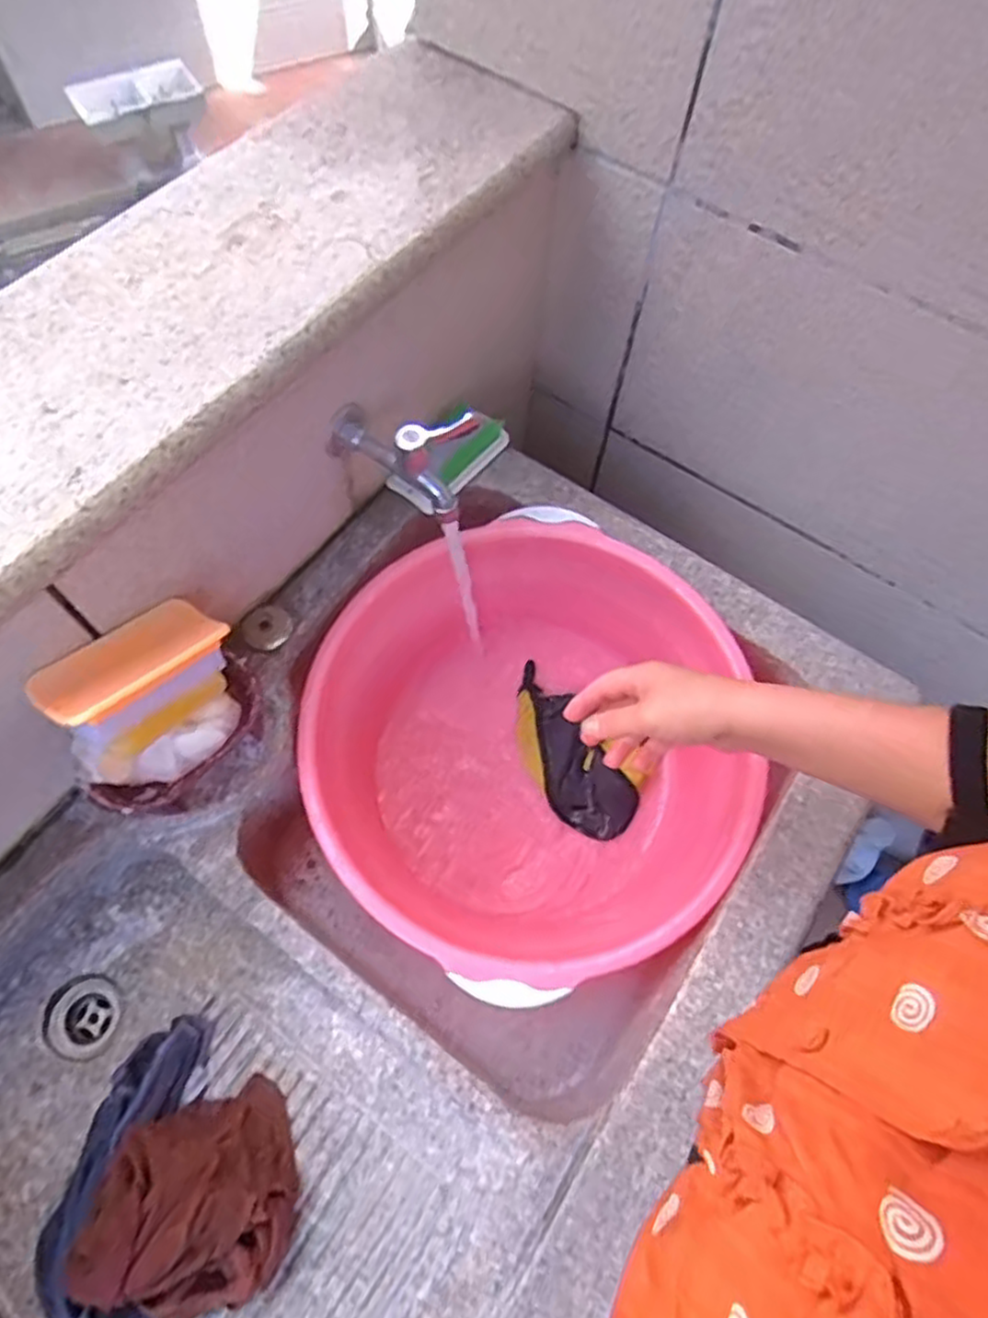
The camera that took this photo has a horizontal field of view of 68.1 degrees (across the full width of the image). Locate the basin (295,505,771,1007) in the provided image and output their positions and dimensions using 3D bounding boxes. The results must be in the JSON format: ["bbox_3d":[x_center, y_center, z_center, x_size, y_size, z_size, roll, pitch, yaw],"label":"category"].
[{"bbox_3d":[0.035,0.100,0.748,0.416,0.205,0.406,1,65,-3],"label":"basin"}]

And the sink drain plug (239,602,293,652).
[{"bbox_3d":[-0.213,-0.030,0.689,0.042,0.015,0.044,1,65,-3],"label":"sink drain plug"}]

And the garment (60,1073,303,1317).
[{"bbox_3d":[-0.219,0.390,0.517,0.143,0.086,0.122,-18,67,-12],"label":"garment"}]

